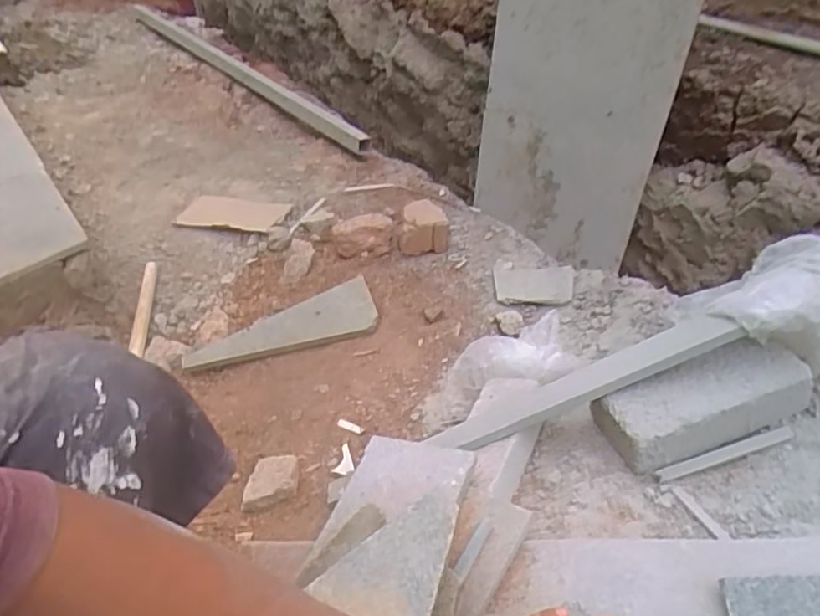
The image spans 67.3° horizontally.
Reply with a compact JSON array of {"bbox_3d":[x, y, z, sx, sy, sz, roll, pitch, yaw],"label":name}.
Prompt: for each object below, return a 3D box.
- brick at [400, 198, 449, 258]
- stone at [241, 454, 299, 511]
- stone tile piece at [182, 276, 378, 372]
[{"bbox_3d":[0.024,-0.147,1.100,0.087,0.058,0.100,-3,37,3],"label":"brick"},{"bbox_3d":[-0.162,0.208,0.725,0.053,0.021,0.071,-3,44,5],"label":"stone"},{"bbox_3d":[-0.192,0.034,0.951,0.299,0.021,0.102,-24,46,-17],"label":"stone tile piece"}]

